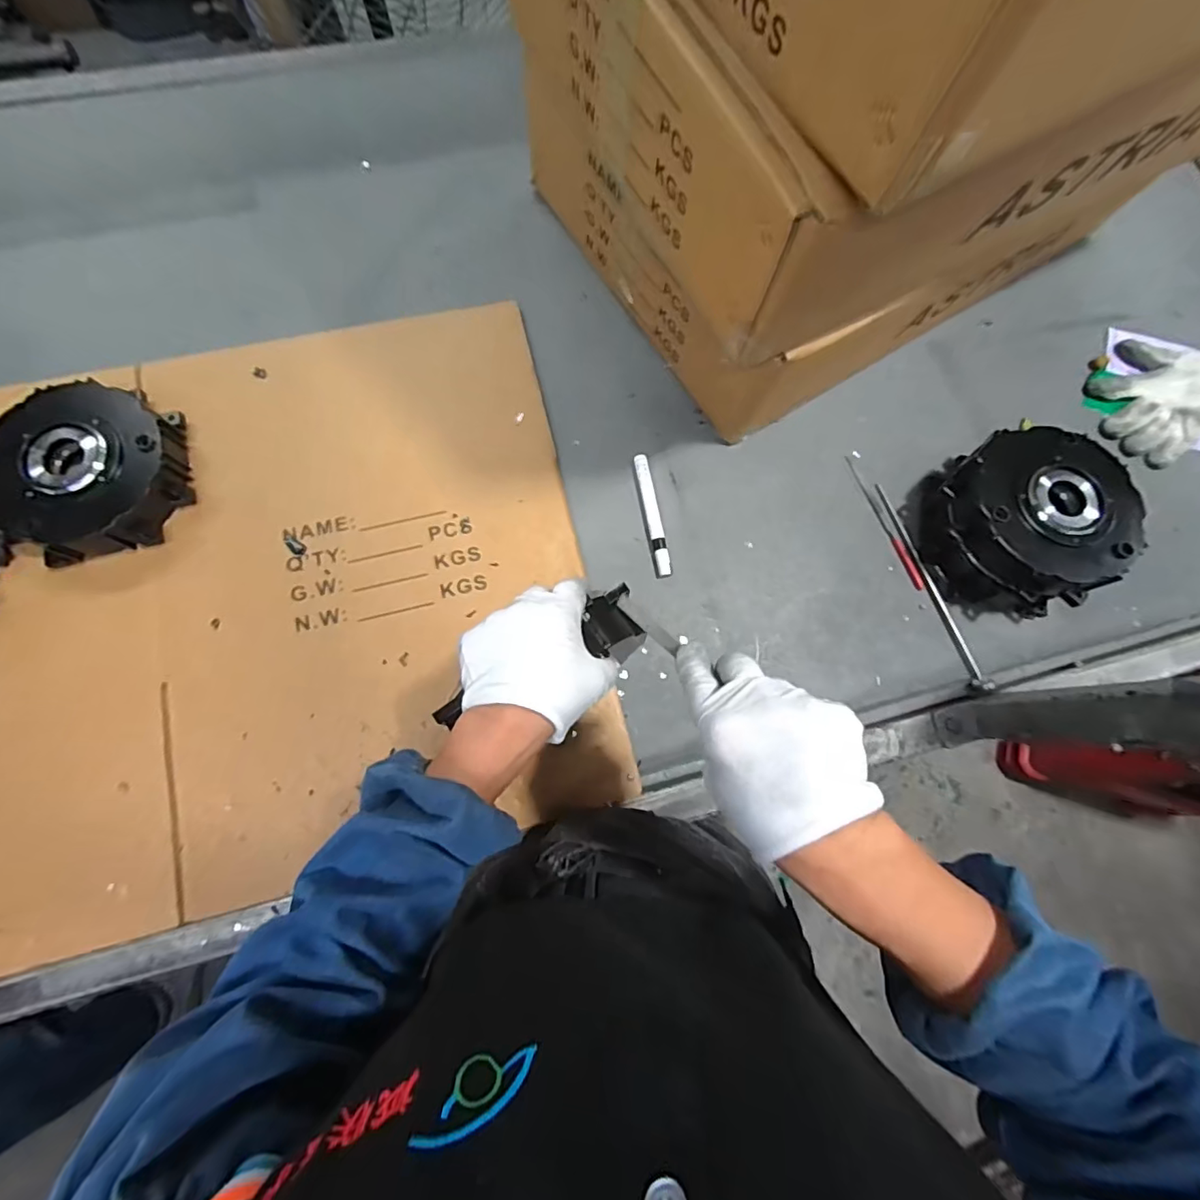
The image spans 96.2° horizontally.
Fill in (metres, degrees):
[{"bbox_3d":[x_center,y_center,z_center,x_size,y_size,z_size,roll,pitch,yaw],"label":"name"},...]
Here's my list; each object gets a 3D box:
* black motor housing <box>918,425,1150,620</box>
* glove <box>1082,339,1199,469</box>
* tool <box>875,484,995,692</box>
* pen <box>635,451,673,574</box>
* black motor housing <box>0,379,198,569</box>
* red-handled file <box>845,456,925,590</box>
[{"bbox_3d":[0.459,-0.081,0.577,0.157,0.108,0.171,1,76,-4],"label":"black motor housing"},{"bbox_3d":[0.722,-0.269,0.687,0.204,0.029,0.146,-34,81,-11],"label":"glove"},{"bbox_3d":[0.379,-0.020,0.613,0.018,0.010,0.256,-18,76,-6],"label":"tool"},{"bbox_3d":[0.061,-0.097,0.607,0.016,0.013,0.142,-9,77,-6],"label":"pen"},{"bbox_3d":[-0.517,-0.130,0.550,0.169,0.064,0.188,29,77,2],"label":"black motor housing"},{"bbox_3d":[0.333,-0.092,0.631,0.014,0.004,0.175,-22,79,-9],"label":"red-handled file"}]

